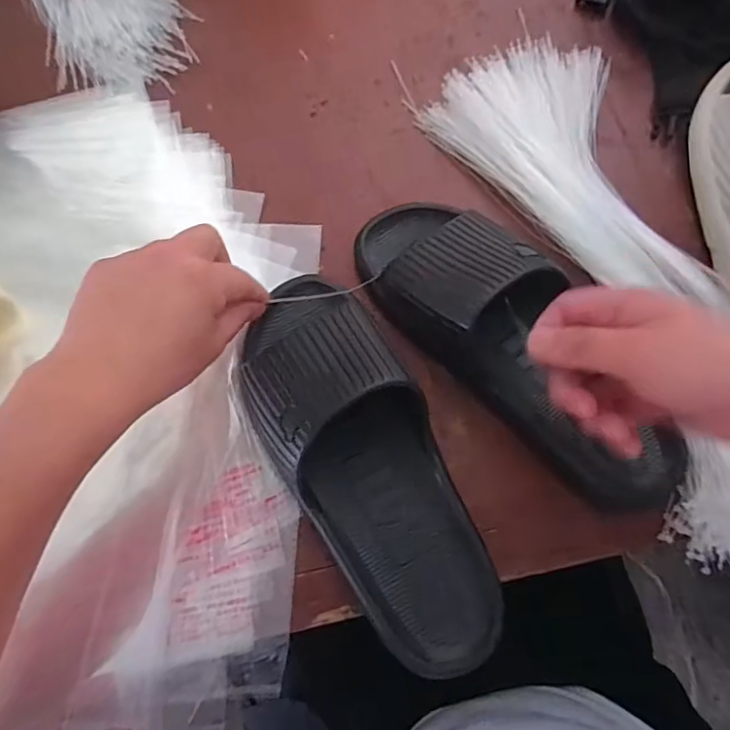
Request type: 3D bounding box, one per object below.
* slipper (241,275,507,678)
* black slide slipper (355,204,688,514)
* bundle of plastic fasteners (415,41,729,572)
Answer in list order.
[{"bbox_3d":[-0.004,0.060,0.360,0.103,0.061,0.272,-21,72,-7],"label":"slipper"},{"bbox_3d":[0.100,-0.020,0.368,0.099,0.075,0.280,-34,74,-11],"label":"black slide slipper"},{"bbox_3d":[0.202,-0.080,0.416,0.173,0.050,0.445,-19,71,-6],"label":"bundle of plastic fasteners"}]

